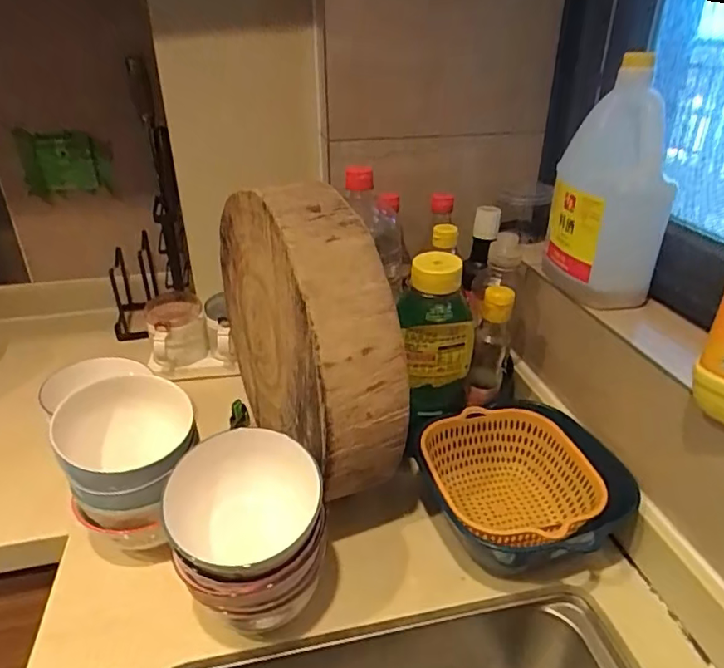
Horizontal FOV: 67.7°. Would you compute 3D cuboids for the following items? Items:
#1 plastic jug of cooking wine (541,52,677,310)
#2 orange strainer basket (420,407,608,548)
[{"bbox_3d":[0.262,-0.154,0.572,0.113,0.231,0.110,9,32,20],"label":"plastic jug of cooking wine"},{"bbox_3d":[0.160,0.165,0.587,0.167,0.079,0.163,-7,30,-7],"label":"orange strainer basket"}]

